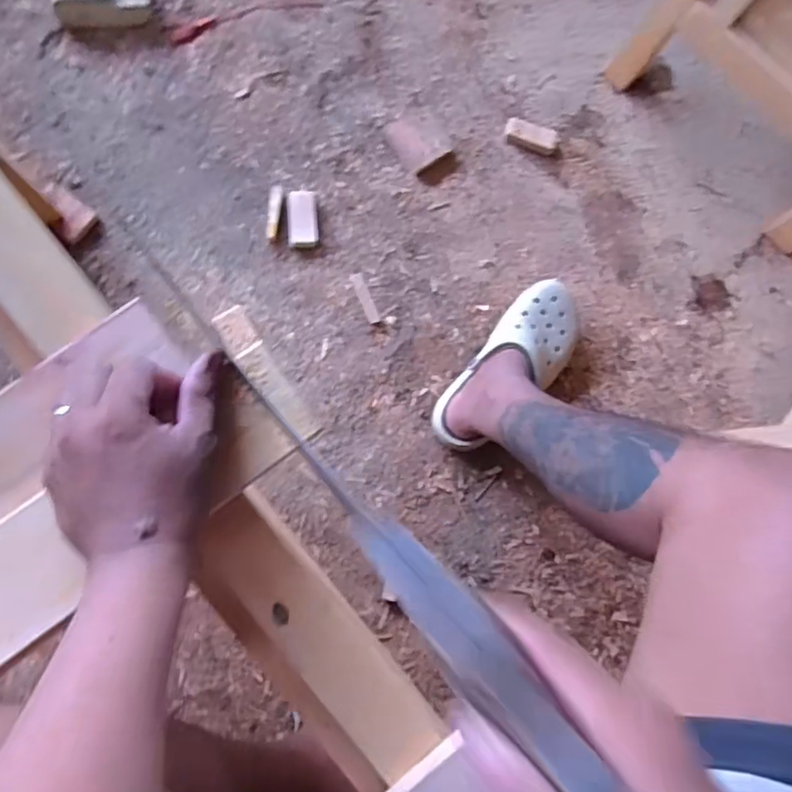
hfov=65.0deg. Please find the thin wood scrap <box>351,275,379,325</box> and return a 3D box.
[{"bbox_3d":[-0.043,-0.138,0.881,0.017,0.012,0.075,-23,87,-9],"label":"thin wood scrap"}]

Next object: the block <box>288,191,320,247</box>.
[{"bbox_3d":[-0.129,-0.247,0.871,0.042,0.020,0.076,-2,83,-6],"label":"block"}]

